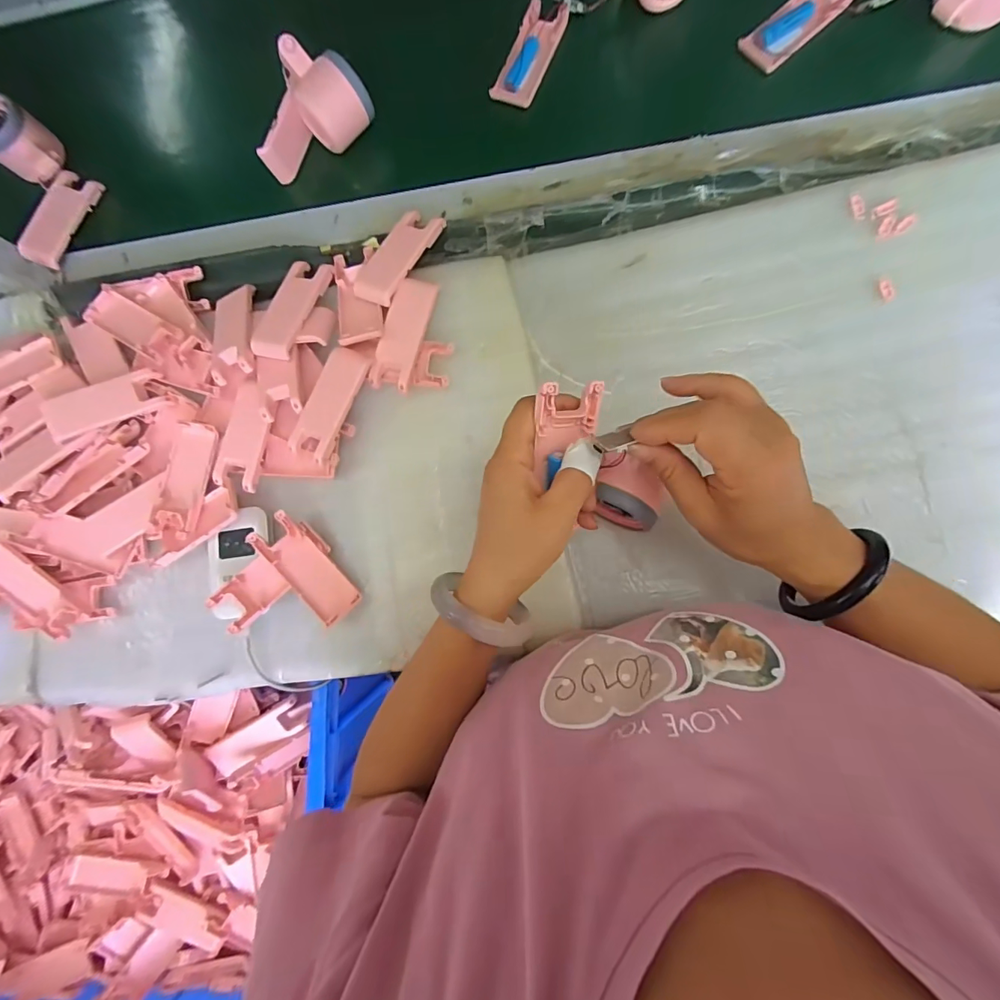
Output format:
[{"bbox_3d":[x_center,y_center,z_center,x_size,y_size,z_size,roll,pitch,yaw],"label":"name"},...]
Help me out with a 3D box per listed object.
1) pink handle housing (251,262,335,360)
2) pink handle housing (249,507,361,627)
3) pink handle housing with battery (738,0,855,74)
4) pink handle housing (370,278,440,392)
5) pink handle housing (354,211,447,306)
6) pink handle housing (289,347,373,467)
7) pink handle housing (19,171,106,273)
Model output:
[{"bbox_3d":[-0.188,-0.173,0.416,0.038,0.010,0.099,20,76,7],"label":"pink handle housing"},{"bbox_3d":[-0.168,0.061,0.400,0.038,0.023,0.103,-44,83,2],"label":"pink handle housing"},{"bbox_3d":[0.267,-0.430,0.412,0.105,0.011,0.044,-40,81,2],"label":"pink handle housing with battery"},{"bbox_3d":[-0.084,-0.147,0.406,0.036,0.012,0.101,15,86,8],"label":"pink handle housing"},{"bbox_3d":[-0.092,-0.220,0.415,0.040,0.009,0.100,28,78,14],"label":"pink handle housing"},{"bbox_3d":[-0.146,-0.084,0.402,0.040,0.028,0.099,23,88,8],"label":"pink handle housing"},{"bbox_3d":[-0.451,-0.288,0.469,0.042,0.021,0.101,23,89,7],"label":"pink handle housing"}]

